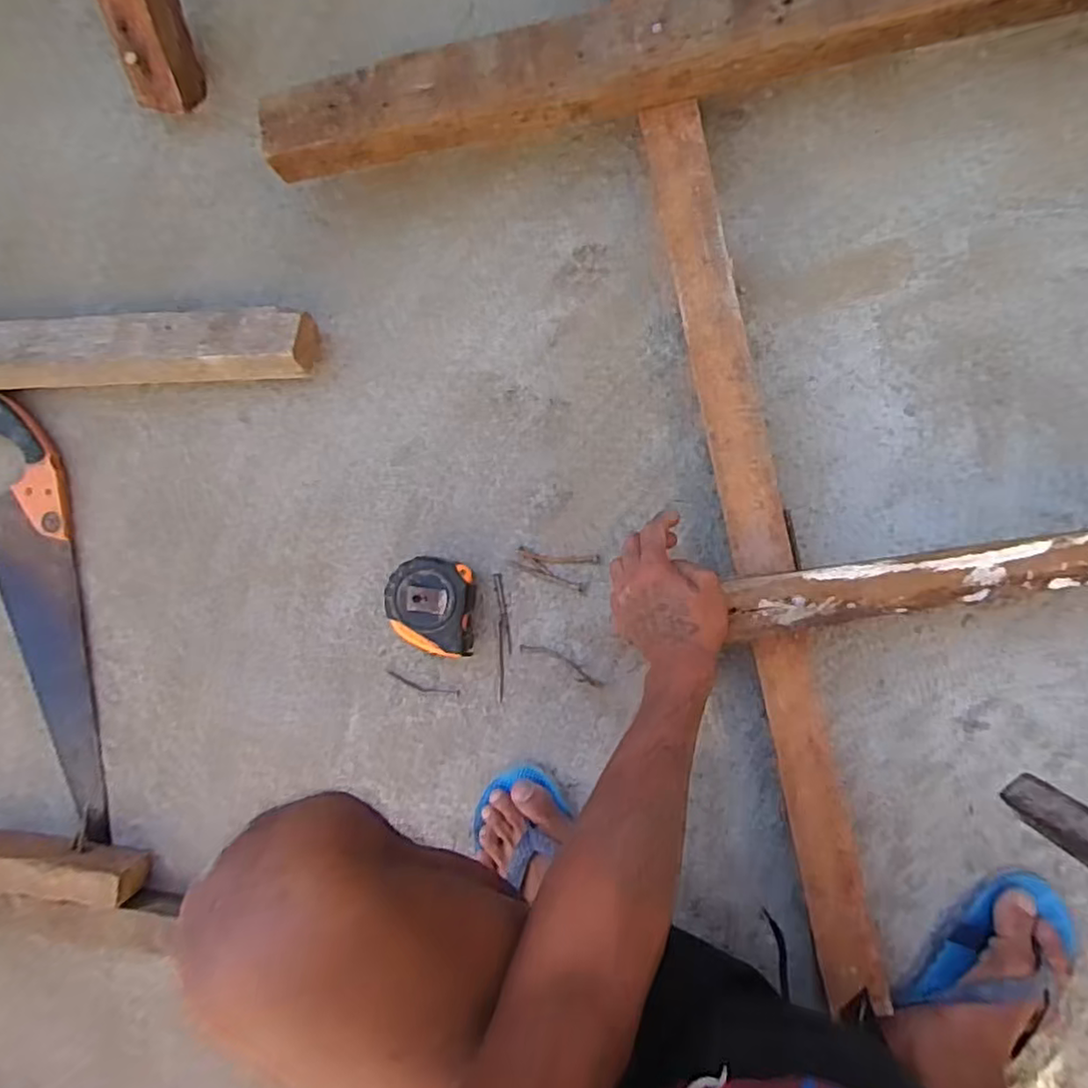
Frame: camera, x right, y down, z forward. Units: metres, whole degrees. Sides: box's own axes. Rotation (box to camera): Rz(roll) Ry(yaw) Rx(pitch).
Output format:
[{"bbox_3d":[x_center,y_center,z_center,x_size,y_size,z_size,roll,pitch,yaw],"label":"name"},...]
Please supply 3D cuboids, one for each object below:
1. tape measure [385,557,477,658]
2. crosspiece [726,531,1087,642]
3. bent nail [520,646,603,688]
[{"bbox_3d":[-0.103,0.057,0.598,0.076,0.045,0.085,1,91,6],"label":"tape measure"},{"bbox_3d":[0.430,0.010,0.479,0.563,0.021,0.047,-8,88,6],"label":"crosspiece"},{"bbox_3d":[0.017,0.111,0.603,0.083,0.004,0.015,27,93,7],"label":"bent nail"}]

